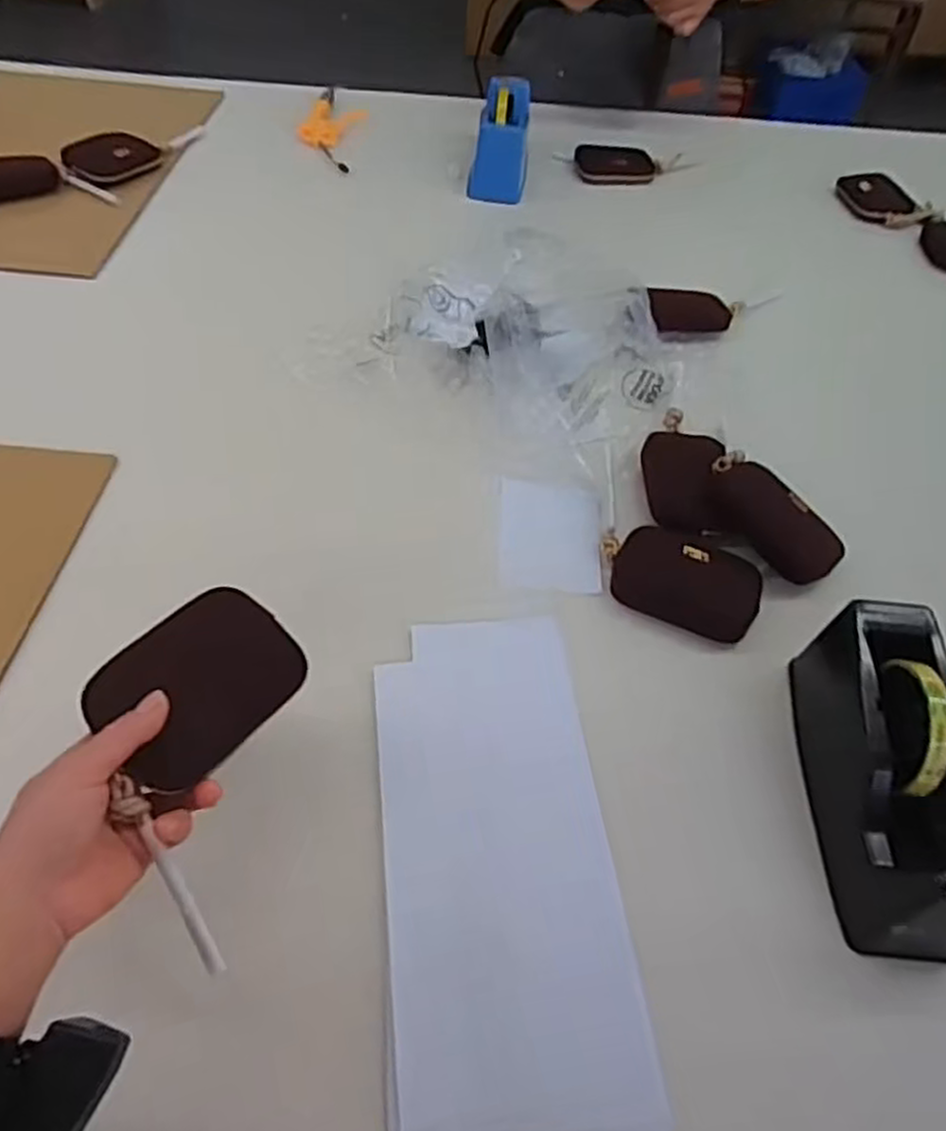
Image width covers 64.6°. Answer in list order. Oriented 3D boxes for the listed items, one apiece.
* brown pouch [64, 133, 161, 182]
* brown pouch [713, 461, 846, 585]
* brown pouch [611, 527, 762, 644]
[{"bbox_3d":[-0.466,-0.533,0.971,0.069,0.032,0.113,34,56,20],"label":"brown pouch"},{"bbox_3d":[0.262,-0.039,0.640,0.067,0.024,0.125,-20,56,-20],"label":"brown pouch"},{"bbox_3d":[0.174,0.010,0.608,0.115,0.030,0.081,26,54,15],"label":"brown pouch"}]

